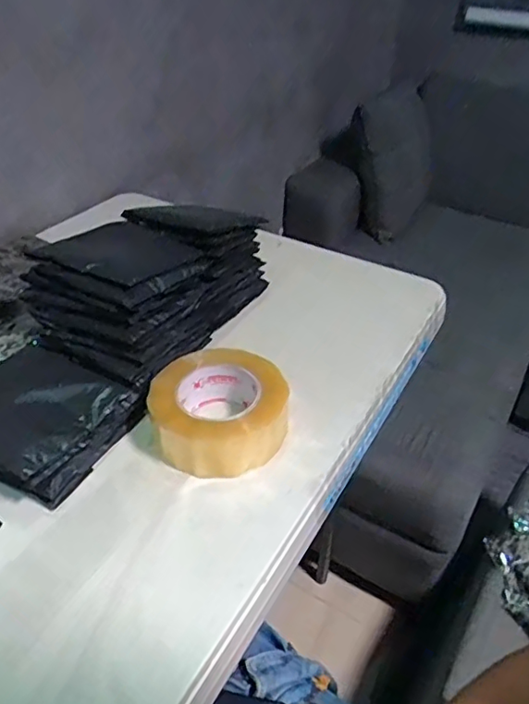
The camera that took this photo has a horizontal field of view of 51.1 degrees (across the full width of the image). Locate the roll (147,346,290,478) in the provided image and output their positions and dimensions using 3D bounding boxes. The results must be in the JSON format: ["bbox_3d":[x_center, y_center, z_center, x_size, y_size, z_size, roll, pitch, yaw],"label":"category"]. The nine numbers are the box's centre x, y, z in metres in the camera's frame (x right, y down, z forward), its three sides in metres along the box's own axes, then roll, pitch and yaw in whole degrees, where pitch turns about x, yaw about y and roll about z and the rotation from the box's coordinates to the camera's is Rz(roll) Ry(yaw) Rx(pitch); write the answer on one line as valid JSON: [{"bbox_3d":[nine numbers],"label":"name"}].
[{"bbox_3d":[-0.042,0.053,0.538,0.127,0.055,0.126,1,38,-1],"label":"roll"}]

